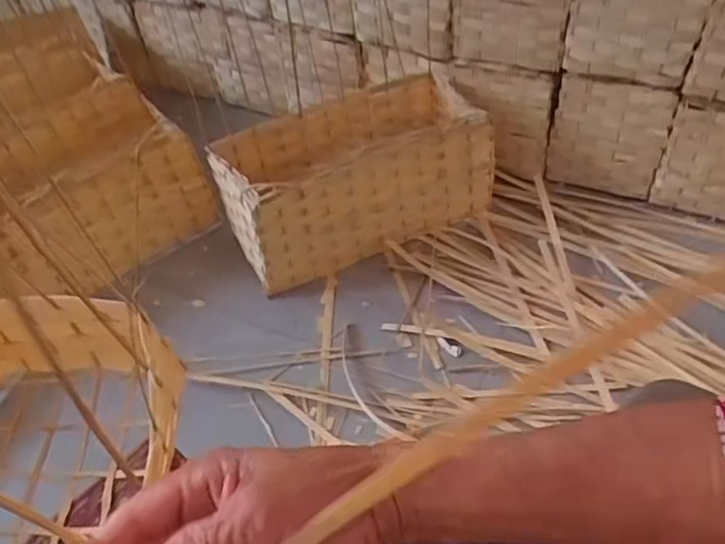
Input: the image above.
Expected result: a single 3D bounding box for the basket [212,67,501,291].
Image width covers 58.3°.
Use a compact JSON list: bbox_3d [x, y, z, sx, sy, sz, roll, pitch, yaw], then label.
[{"bbox_3d":[-0.014,-0.169,1.149,0.453,0.213,0.266,-18,48,-8],"label":"basket"}]

